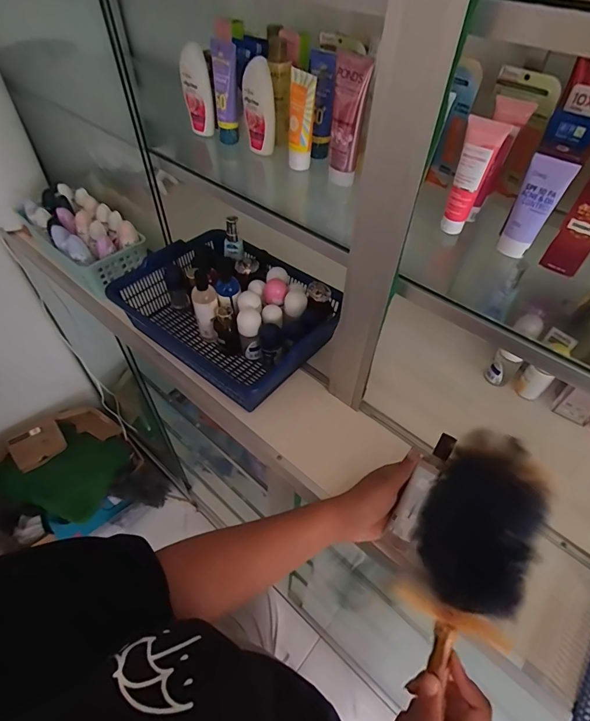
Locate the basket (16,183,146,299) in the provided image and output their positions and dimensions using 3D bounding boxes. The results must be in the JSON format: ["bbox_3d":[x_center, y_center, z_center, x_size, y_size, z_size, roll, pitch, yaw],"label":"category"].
[{"bbox_3d":[-0.425,-0.259,0.778,0.272,0.079,0.125,35,59,24],"label":"basket"}]

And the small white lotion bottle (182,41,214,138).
[{"bbox_3d":[-0.160,-0.440,0.644,0.041,0.119,0.034,-9,52,-7],"label":"small white lotion bottle"}]

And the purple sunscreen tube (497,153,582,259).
[{"bbox_3d":[0.267,-0.170,0.443,0.041,0.106,0.020,37,60,25],"label":"purple sunscreen tube"}]

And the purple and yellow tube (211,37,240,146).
[{"bbox_3d":[-0.109,-0.426,0.626,0.039,0.133,0.038,-8,52,-7],"label":"purple and yellow tube"}]

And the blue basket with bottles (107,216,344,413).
[{"bbox_3d":[-0.107,-0.091,0.676,0.321,0.130,0.234,31,58,21],"label":"blue basket with bottles"}]

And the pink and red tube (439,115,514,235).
[{"bbox_3d":[0.207,-0.213,0.462,0.040,0.120,0.026,16,53,12],"label":"pink and red tube"}]

